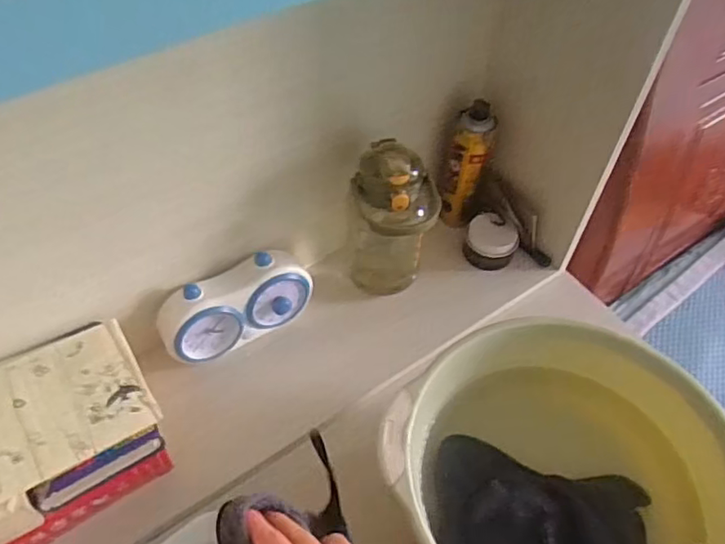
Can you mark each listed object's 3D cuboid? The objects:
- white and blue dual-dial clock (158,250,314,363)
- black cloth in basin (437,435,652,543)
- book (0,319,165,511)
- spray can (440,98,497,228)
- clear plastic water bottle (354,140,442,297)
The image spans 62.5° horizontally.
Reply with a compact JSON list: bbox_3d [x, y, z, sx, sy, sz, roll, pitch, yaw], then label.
[{"bbox_3d":[-0.143,0.032,0.683,0.178,0.087,0.062,-23,57,-19],"label":"white and blue dual-dial clock"},{"bbox_3d":[0.185,0.249,0.550,0.235,0.048,0.152,12,53,7],"label":"black cloth in basin"},{"bbox_3d":[-0.299,0.130,0.546,0.190,0.014,0.134,-29,59,-22],"label":"book"},{"bbox_3d":[0.131,-0.134,0.752,0.049,0.170,0.053,1,52,-1],"label":"spray can"},{"bbox_3d":[0.034,-0.047,0.682,0.090,0.197,0.083,1,52,-1],"label":"clear plastic water bottle"}]

